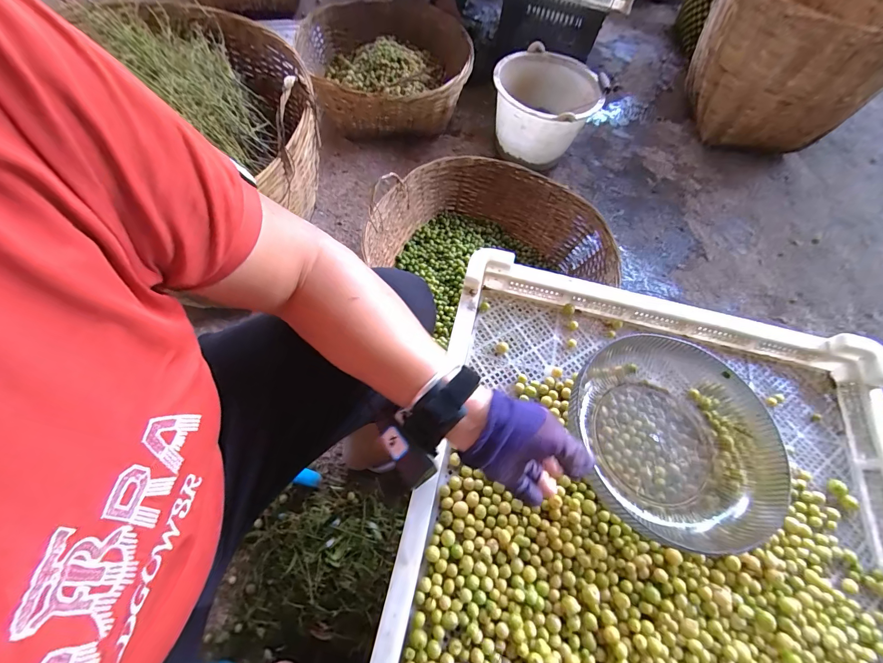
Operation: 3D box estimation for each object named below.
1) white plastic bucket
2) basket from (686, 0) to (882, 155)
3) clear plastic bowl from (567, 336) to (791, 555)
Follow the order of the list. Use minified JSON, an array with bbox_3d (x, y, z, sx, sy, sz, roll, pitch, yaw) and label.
[{"bbox_3d":[0.289,-0.648,1.124,0.295,0.218,0.261,26,65,9],"label":"white plastic bucket"},{"bbox_3d":[1.051,-0.838,1.142,0.525,0.453,0.597,38,67,14],"label":"basket"},{"bbox_3d":[0.287,0.124,0.459,0.231,0.066,0.246,2,63,-3],"label":"clear plastic bowl"}]

